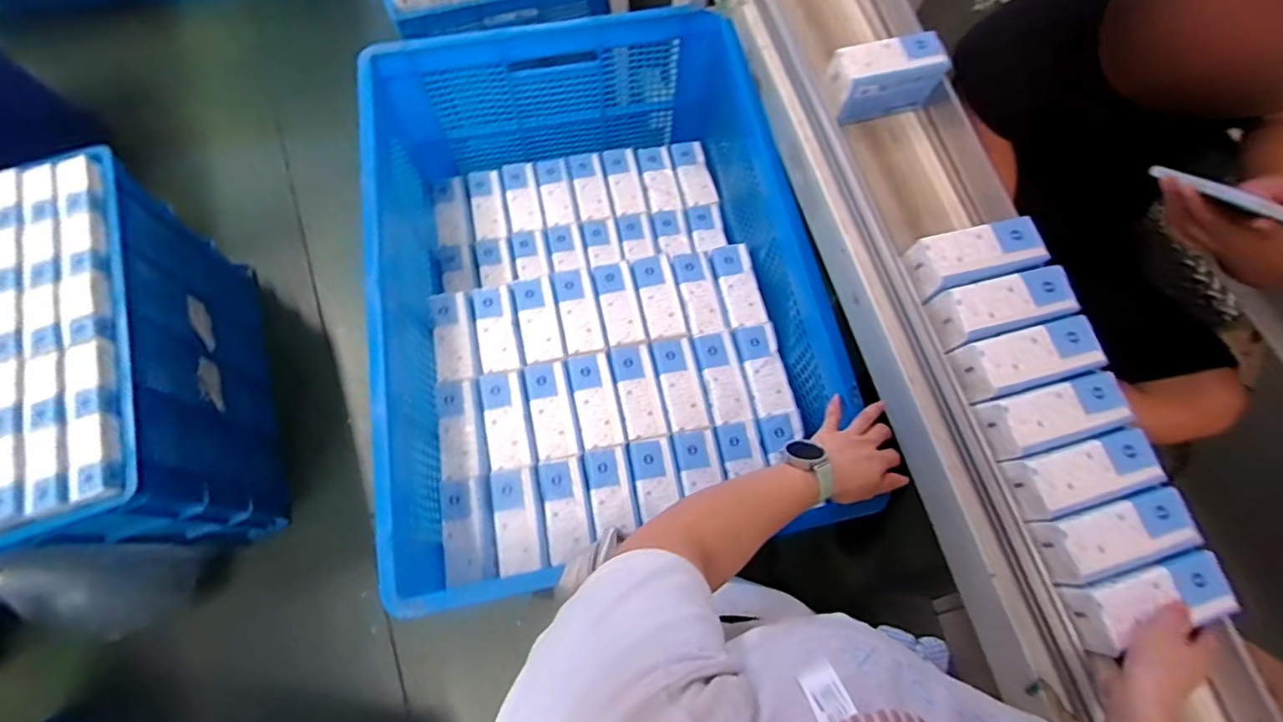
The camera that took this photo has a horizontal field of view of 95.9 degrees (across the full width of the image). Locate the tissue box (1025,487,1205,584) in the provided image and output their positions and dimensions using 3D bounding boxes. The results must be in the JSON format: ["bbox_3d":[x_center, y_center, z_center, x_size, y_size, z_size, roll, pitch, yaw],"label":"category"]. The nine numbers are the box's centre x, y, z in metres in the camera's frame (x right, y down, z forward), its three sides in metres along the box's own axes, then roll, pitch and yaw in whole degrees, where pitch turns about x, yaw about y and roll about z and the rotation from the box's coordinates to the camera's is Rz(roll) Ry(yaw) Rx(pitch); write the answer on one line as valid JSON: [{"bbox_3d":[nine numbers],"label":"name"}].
[{"bbox_3d":[0.497,0.180,0.599,0.154,0.035,0.062,-12,71,-6],"label":"tissue box"}]

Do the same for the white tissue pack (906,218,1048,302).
[{"bbox_3d":[0.392,-0.126,0.680,0.146,0.037,0.069,-17,72,-7],"label":"white tissue pack"}]

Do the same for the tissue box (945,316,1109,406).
[{"bbox_3d":[0.429,-0.001,0.646,0.145,0.045,0.063,-14,71,-6],"label":"tissue box"}]

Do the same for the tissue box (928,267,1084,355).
[{"bbox_3d":[0.417,-0.063,0.675,0.150,0.041,0.065,-16,72,-7],"label":"tissue box"}]

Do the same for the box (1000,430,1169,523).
[{"bbox_3d":[0.467,0.117,0.608,0.141,0.038,0.062,-15,71,-6],"label":"box"}]

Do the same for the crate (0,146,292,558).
[{"bbox_3d":[-1.250,0.052,1.263,0.552,0.486,0.762,-20,72,-8],"label":"crate"}]

